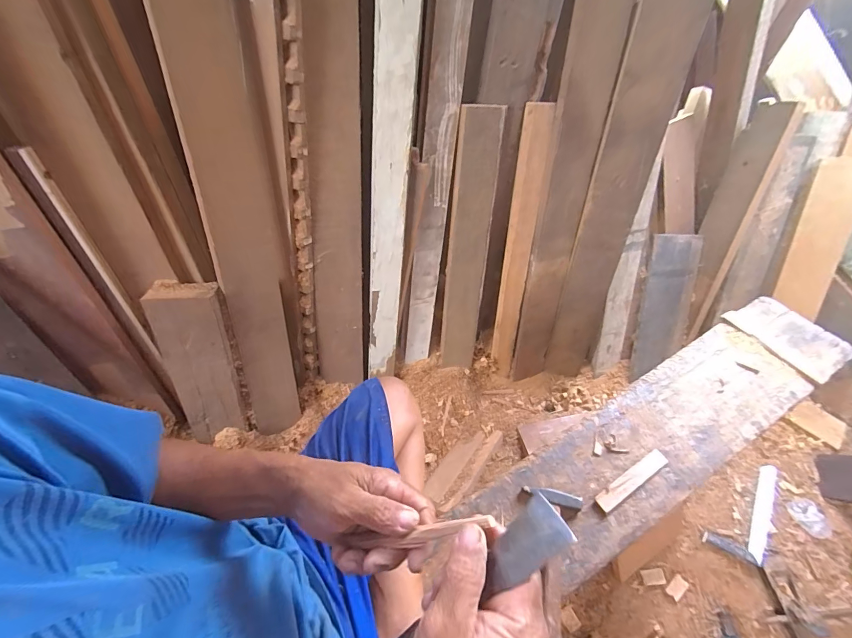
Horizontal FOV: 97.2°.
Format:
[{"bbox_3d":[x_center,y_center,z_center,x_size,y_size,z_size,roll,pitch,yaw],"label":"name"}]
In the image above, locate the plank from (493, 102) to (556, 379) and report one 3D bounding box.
[{"bbox_3d":[0.251,-0.145,1.032,0.070,0.769,0.030,7,33,10],"label":"plank"}]

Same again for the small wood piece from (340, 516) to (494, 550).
[{"bbox_3d":[-0.004,0.170,0.295,0.125,0.011,0.015,-24,51,24],"label":"small wood piece"}]

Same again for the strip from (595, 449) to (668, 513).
[{"bbox_3d":[0.338,0.263,0.614,0.149,0.015,0.028,-28,58,-15],"label":"strip"}]

